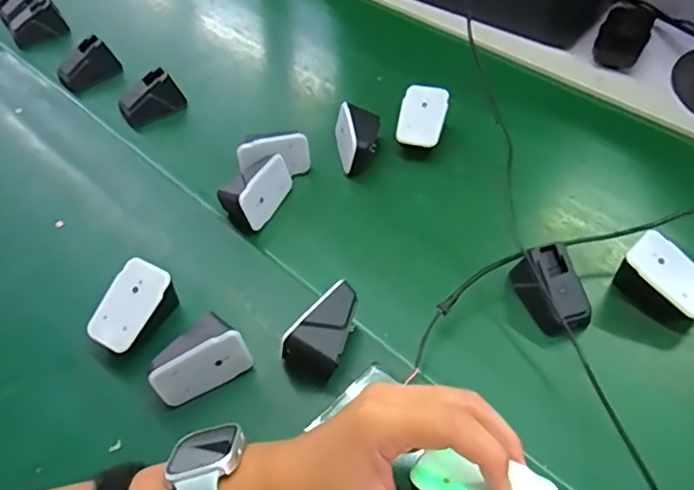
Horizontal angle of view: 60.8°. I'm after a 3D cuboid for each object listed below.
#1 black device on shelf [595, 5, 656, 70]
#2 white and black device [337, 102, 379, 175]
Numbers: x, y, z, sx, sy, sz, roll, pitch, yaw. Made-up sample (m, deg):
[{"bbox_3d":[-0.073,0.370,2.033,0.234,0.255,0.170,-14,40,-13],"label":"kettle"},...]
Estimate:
[{"bbox_3d":[0.322,-0.241,0.689,0.050,0.027,0.099,24,55,21],"label":"black device on shelf"},{"bbox_3d":[0.011,-0.104,0.590,0.041,0.043,0.066,0,51,2],"label":"white and black device"}]

